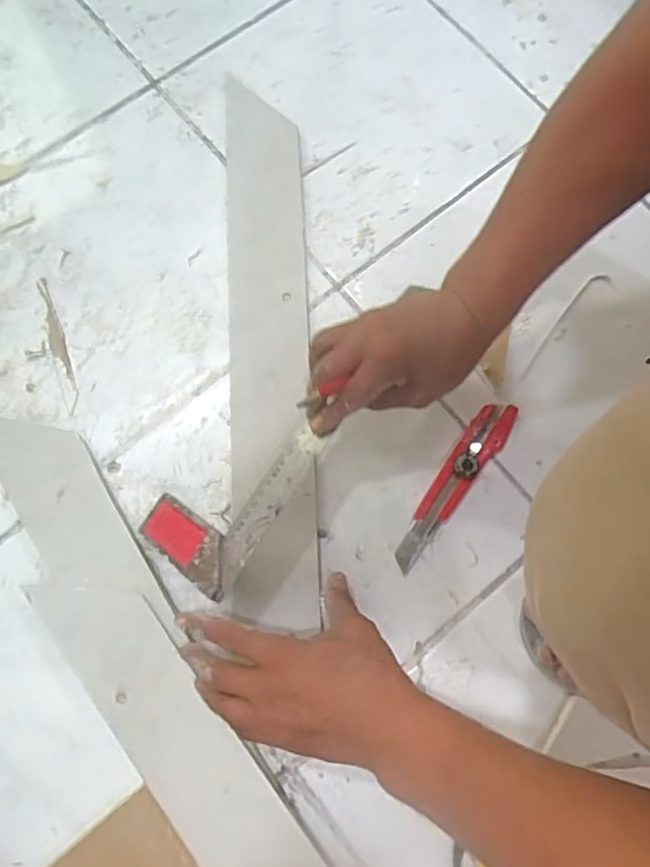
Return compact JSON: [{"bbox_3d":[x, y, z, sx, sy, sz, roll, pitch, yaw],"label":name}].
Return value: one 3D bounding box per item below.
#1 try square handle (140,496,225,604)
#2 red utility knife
[{"bbox_3d":[-0.111,0.085,0.494,0.123,0.009,0.041,25,79,43],"label":"try square handle"},{"bbox_3d":[0.112,0.041,0.539,0.032,0.017,0.171,36,78,8],"label":"red utility knife"}]

